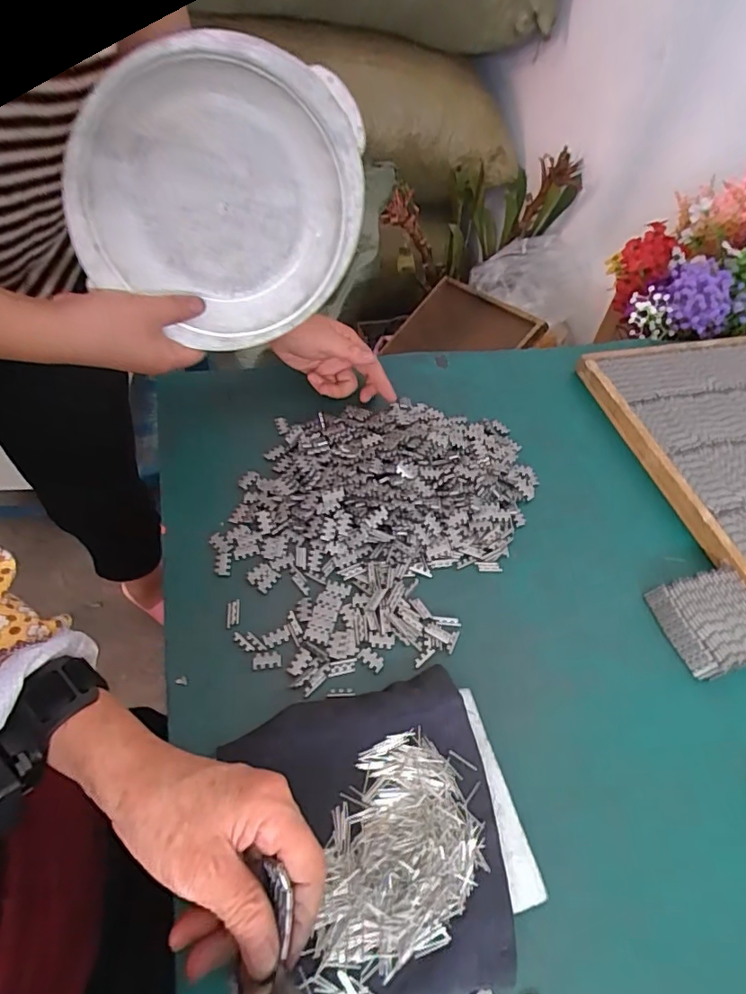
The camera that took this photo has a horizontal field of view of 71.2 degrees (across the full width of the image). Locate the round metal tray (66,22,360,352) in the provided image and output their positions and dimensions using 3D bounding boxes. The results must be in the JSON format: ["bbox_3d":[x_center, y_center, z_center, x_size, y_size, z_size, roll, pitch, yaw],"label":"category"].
[{"bbox_3d":[-0.118,-0.231,0.417,0.203,0.210,0.045,9,34,-23],"label":"round metal tray"}]

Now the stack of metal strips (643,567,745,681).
[{"bbox_3d":[0.304,0.112,0.465,0.088,0.025,0.083,-10,56,-13],"label":"stack of metal strips"}]

